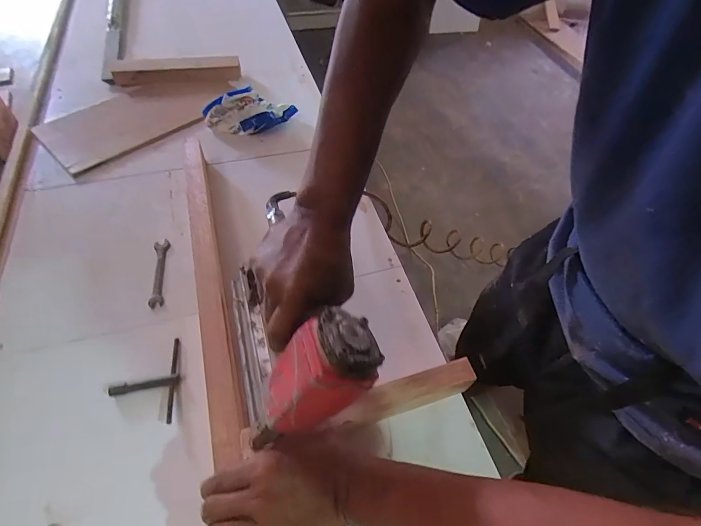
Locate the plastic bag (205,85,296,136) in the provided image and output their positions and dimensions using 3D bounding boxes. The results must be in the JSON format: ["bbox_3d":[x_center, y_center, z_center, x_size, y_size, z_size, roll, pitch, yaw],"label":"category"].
[{"bbox_3d":[-0.189,-0.294,0.721,0.172,0.067,0.069,-24,59,-19],"label":"plastic bag"}]

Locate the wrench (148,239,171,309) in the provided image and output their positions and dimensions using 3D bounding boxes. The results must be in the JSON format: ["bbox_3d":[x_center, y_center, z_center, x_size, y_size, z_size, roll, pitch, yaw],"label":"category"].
[{"bbox_3d":[-0.272,0.012,0.530,0.022,0.012,0.110,-9,55,-9],"label":"wrench"}]

